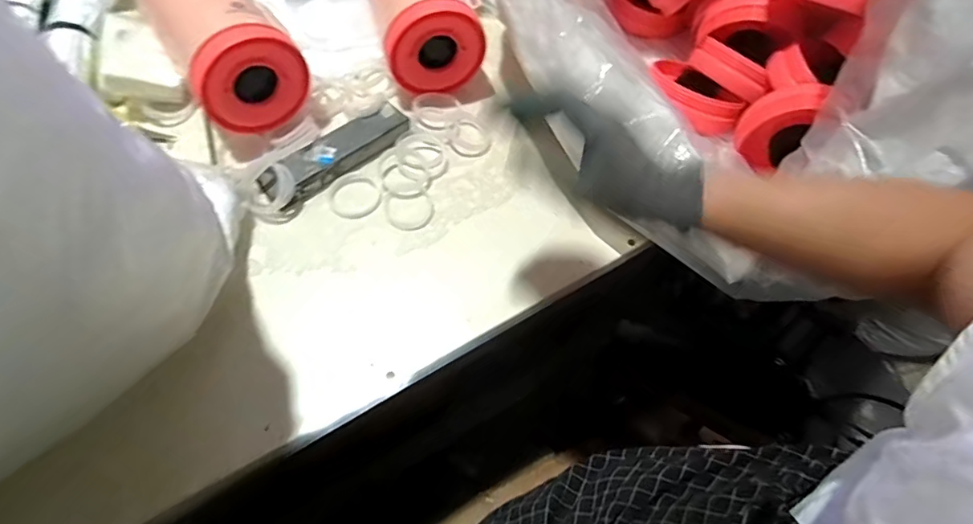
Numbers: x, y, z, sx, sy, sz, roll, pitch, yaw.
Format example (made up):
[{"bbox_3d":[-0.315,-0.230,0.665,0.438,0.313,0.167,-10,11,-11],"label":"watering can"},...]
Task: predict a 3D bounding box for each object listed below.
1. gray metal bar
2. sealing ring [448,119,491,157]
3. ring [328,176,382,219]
[{"bbox_3d":[-0.186,-0.137,0.627,0.194,0.030,0.052,-38,70,-21],"label":"gray metal bar"},{"bbox_3d":[-0.024,-0.164,0.664,0.063,0.010,0.052,31,71,15],"label":"sealing ring"},{"bbox_3d":[-0.160,-0.078,0.612,0.060,0.009,0.059,1,61,-2],"label":"ring"}]

